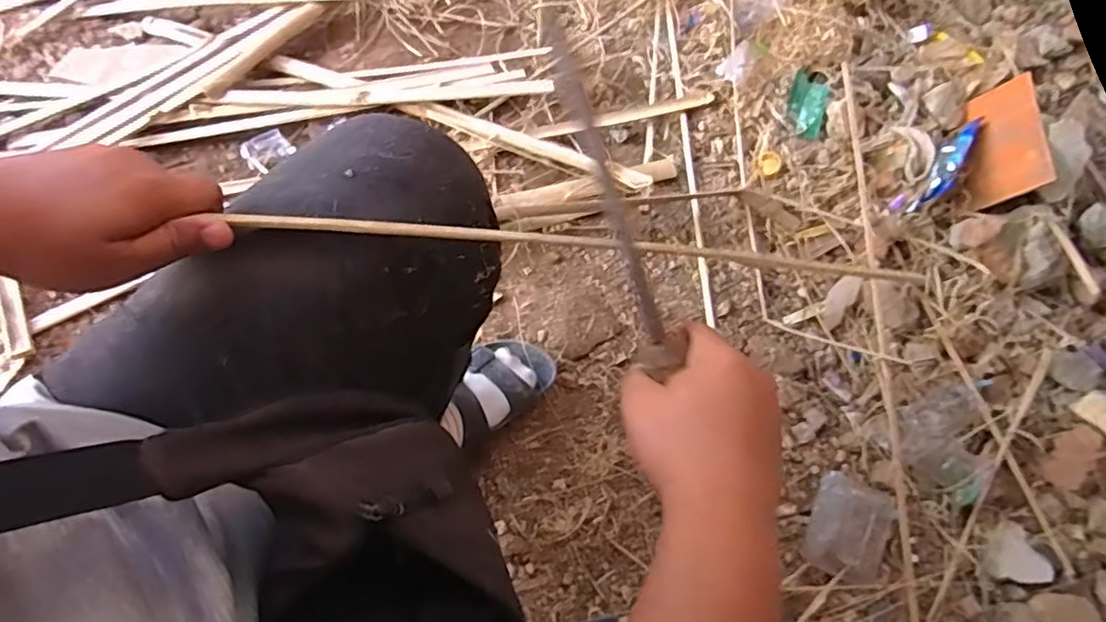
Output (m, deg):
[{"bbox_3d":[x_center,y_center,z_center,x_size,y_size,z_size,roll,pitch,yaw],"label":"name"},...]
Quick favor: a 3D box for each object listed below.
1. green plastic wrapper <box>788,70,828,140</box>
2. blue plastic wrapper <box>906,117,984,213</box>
[{"bbox_3d":[0.407,-0.329,0.967,0.056,0.015,0.117,13,69,3],"label":"green plastic wrapper"},{"bbox_3d":[0.590,-0.224,0.896,0.026,0.052,0.196,35,70,10],"label":"blue plastic wrapper"}]

